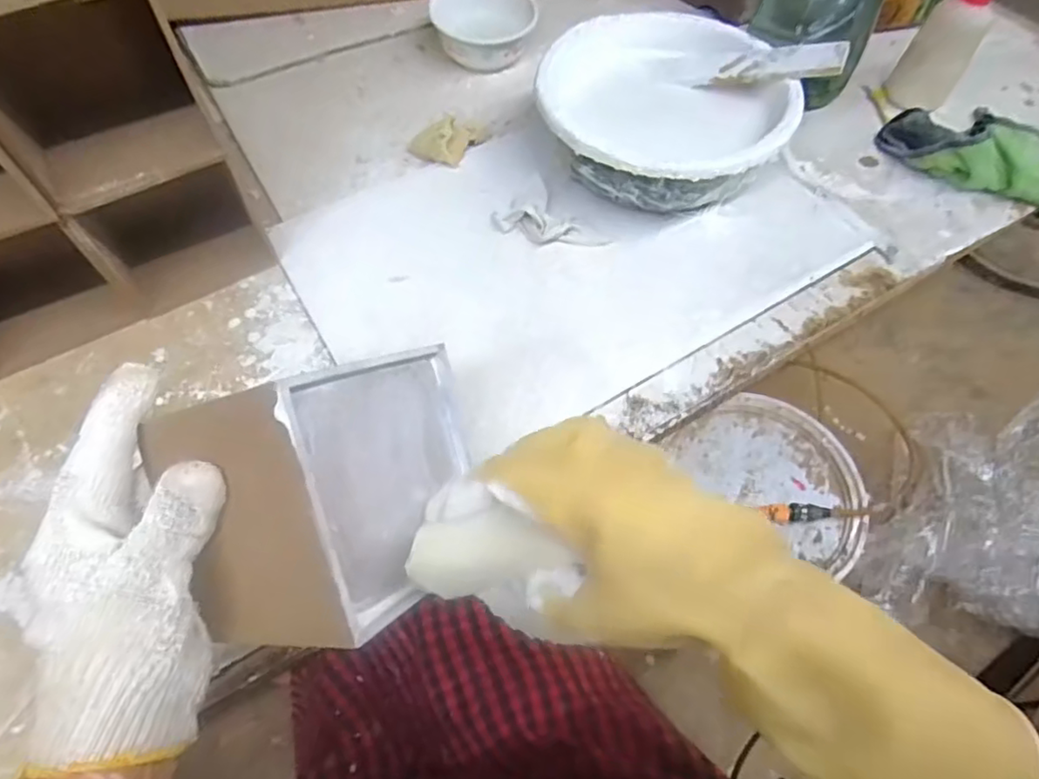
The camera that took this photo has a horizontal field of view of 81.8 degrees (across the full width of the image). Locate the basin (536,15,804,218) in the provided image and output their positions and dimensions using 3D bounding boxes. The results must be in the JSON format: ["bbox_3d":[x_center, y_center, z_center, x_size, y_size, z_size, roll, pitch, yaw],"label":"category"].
[{"bbox_3d":[0.125,-0.241,0.541,0.211,0.076,0.212,1,59,-1],"label":"basin"}]

